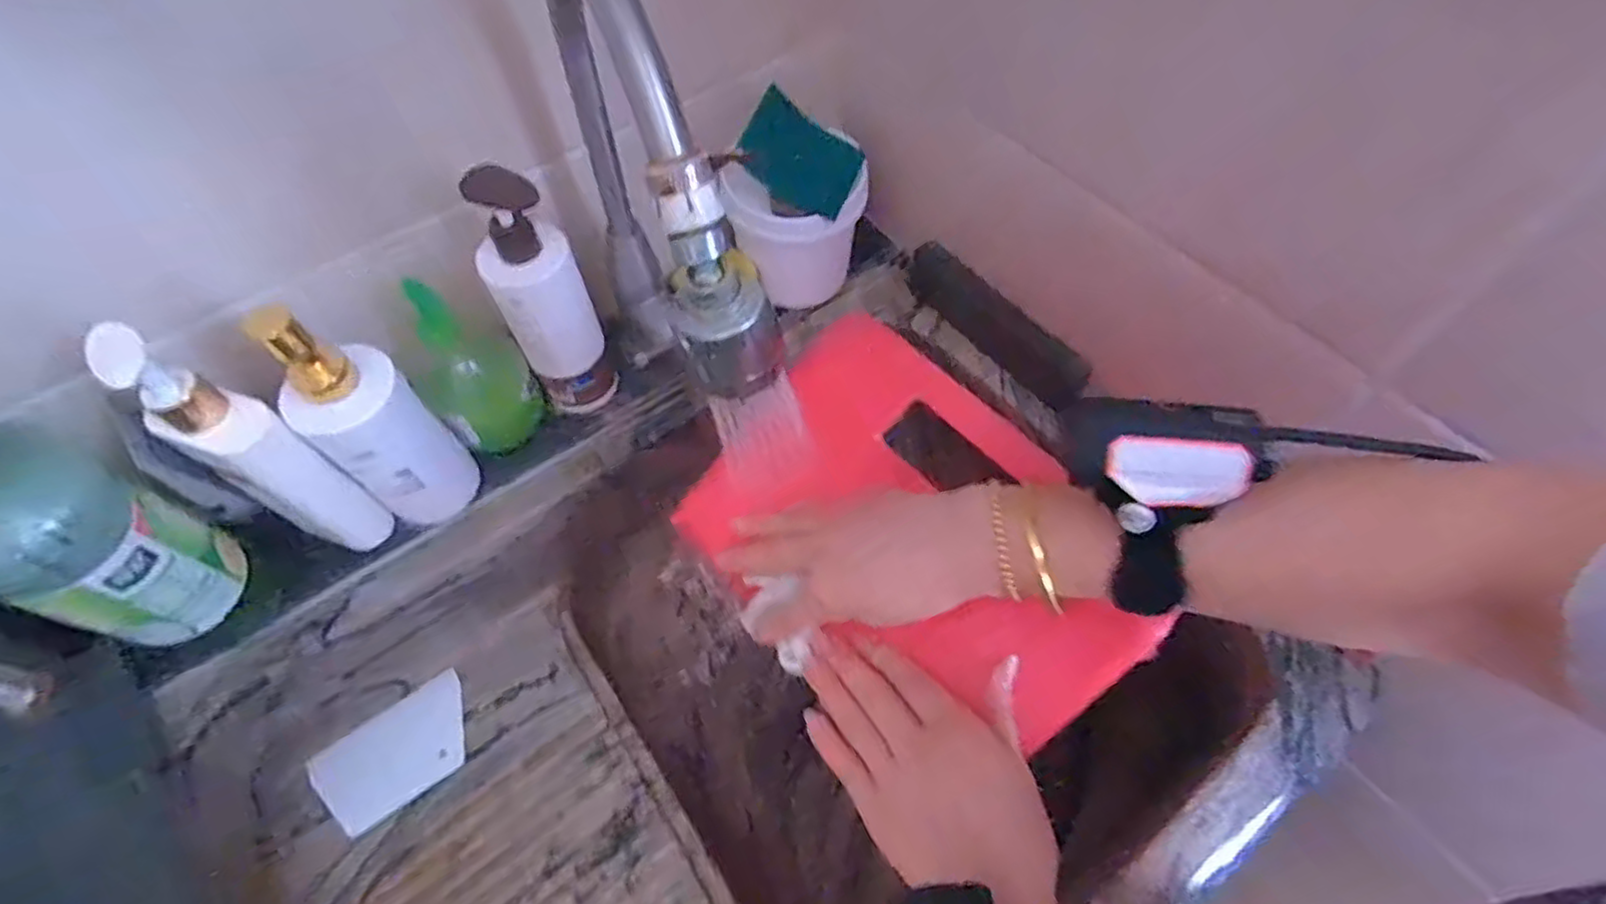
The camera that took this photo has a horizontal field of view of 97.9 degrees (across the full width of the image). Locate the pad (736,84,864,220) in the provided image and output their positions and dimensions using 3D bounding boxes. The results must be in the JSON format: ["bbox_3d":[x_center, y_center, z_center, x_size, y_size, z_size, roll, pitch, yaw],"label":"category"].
[{"bbox_3d":[-0.002,-0.246,0.588,0.098,0.013,0.071,27,92,-16],"label":"pad"}]

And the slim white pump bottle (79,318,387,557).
[{"bbox_3d":[-0.365,0.003,0.473,0.046,0.227,0.047,28,64,17],"label":"slim white pump bottle"}]

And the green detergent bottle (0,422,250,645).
[{"bbox_3d":[-0.450,0.038,0.408,0.087,0.241,0.086,19,61,13],"label":"green detergent bottle"}]

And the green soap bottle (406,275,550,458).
[{"bbox_3d":[-0.266,-0.064,0.560,0.073,0.145,0.054,-41,66,-20],"label":"green soap bottle"}]

